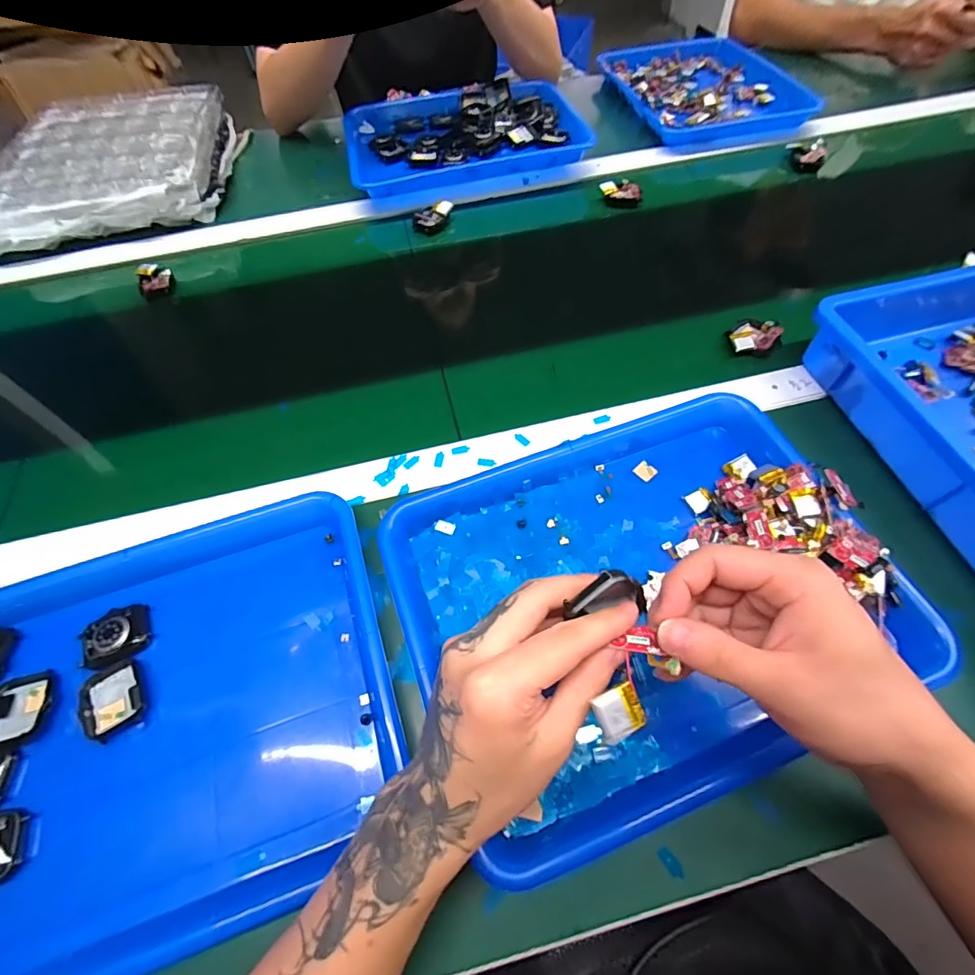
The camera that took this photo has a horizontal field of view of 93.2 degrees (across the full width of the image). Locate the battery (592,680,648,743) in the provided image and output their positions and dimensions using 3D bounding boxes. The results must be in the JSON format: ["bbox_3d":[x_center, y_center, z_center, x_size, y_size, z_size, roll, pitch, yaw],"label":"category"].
[{"bbox_3d":[0.059,0.102,0.208,0.021,0.007,0.019,-21,62,-9],"label":"battery"}]

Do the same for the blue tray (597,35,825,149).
[{"bbox_3d":[0.341,-0.641,0.741,0.239,0.036,0.299,-15,61,-6],"label":"blue tray"}]

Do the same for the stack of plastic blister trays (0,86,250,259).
[{"bbox_3d":[-0.518,-0.456,0.651,0.279,0.059,0.317,-7,60,-2],"label":"stack of plastic blister trays"}]

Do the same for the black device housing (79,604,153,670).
[{"bbox_3d":[-0.273,0.109,0.338,0.043,0.009,0.040,-17,61,-7],"label":"black device housing"}]

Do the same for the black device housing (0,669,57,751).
[{"bbox_3d":[-0.320,0.151,0.316,0.038,0.013,0.049,-16,61,-7],"label":"black device housing"}]

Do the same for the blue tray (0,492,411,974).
[{"bbox_3d":[-0.235,0.154,0.312,0.331,0.034,0.268,-18,61,-8],"label":"blue tray"}]

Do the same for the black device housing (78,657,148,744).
[{"bbox_3d":[-0.256,0.144,0.316,0.038,0.007,0.047,-32,64,-15],"label":"black device housing"}]

